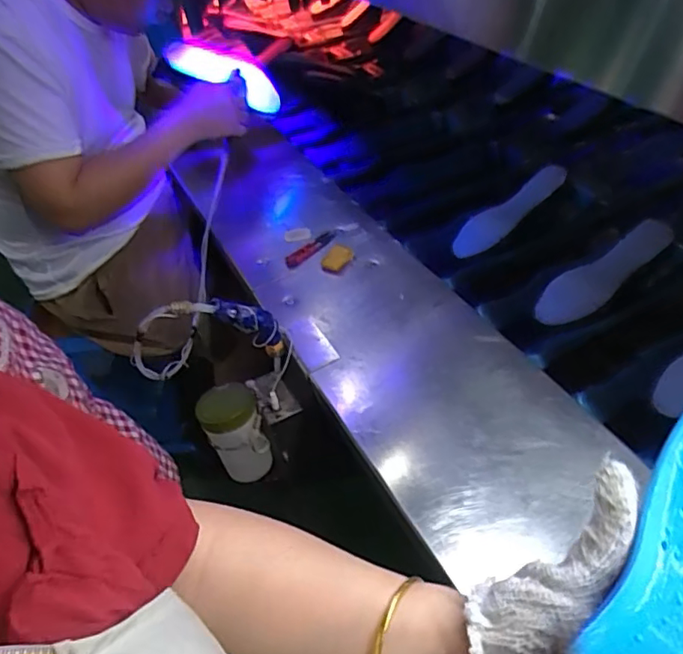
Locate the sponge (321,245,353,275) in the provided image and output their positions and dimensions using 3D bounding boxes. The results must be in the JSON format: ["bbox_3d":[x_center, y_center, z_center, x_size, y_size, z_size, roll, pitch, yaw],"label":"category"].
[{"bbox_3d":[-0.007,-0.100,0.832,0.037,0.012,0.053,20,48,23],"label":"sponge"}]

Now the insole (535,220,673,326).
[{"bbox_3d":[0.364,-0.076,0.786,0.206,0.009,0.070,-42,57,5],"label":"insole"}]

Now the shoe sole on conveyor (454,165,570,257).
[{"bbox_3d":[0.270,-0.190,0.909,0.220,0.017,0.065,-38,49,0],"label":"shoe sole on conveyor"}]

